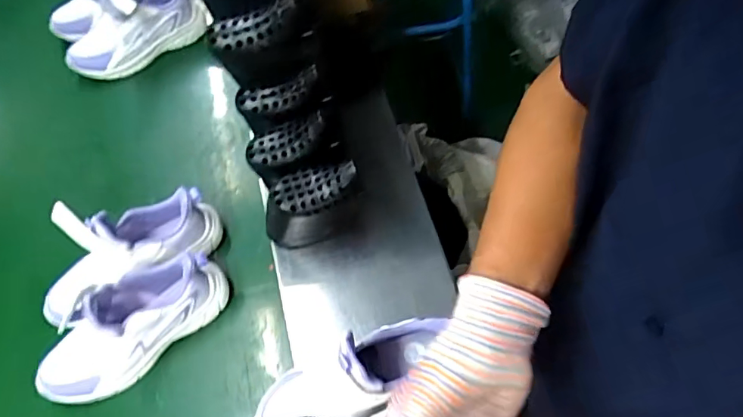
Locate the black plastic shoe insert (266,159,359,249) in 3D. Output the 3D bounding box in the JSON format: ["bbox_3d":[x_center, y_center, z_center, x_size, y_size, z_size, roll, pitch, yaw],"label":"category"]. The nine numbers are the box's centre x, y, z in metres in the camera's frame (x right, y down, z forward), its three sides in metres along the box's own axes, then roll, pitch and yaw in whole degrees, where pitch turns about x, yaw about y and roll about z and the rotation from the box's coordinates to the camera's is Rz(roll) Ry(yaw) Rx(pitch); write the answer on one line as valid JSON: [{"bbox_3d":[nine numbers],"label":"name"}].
[{"bbox_3d":[-0.079,0.001,0.690,0.133,0.145,0.066,-7,60,0],"label":"black plastic shoe insert"}]

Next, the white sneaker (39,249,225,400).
[{"bbox_3d":[-0.317,0.148,0.658,0.256,0.123,0.096,-41,68,-17],"label":"white sneaker"}]

